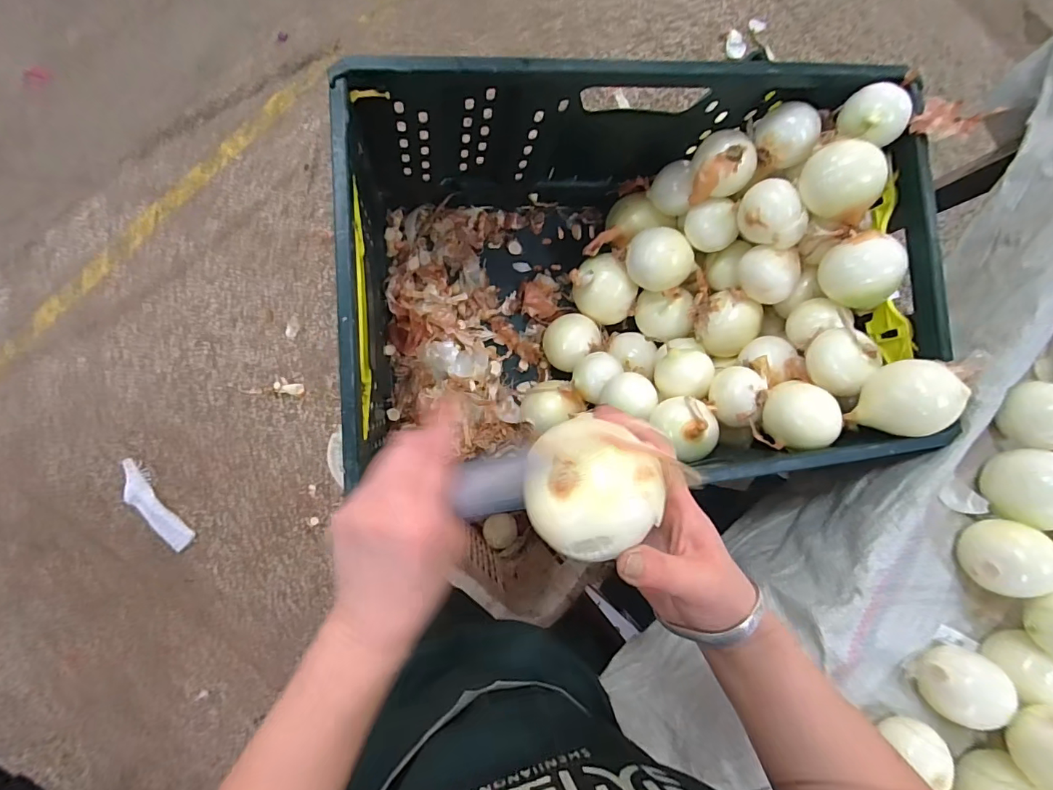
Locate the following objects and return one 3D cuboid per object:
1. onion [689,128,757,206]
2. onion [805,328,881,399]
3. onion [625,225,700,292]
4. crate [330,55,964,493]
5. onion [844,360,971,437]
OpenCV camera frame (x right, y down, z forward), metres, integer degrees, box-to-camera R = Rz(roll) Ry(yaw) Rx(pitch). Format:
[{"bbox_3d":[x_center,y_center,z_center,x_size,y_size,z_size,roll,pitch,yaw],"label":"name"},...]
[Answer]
[{"bbox_3d":[0.231,-0.273,0.559,0.065,0.059,0.069,-6,88,-8],"label":"onion"},{"bbox_3d":[0.339,-0.036,0.513,0.053,0.051,0.064,34,83,-4],"label":"onion"},{"bbox_3d":[0.175,-0.177,0.634,0.070,0.064,0.083,-40,92,-8],"label":"onion"},{"bbox_3d":[0.110,-0.126,0.577,0.602,0.306,0.421,-5,87,-8],"label":"crate"},{"bbox_3d":[0.377,0.003,0.468,0.070,0.061,0.074,8,86,-7],"label":"onion"}]

